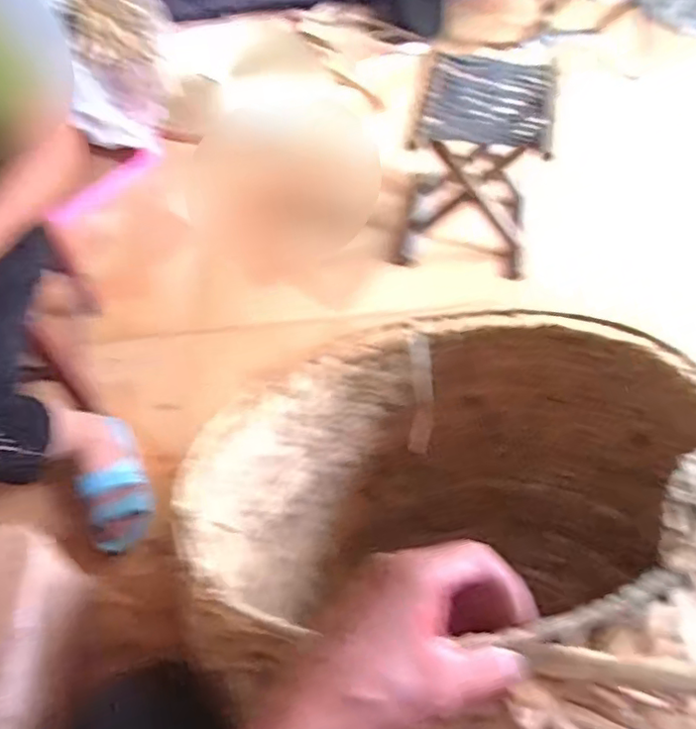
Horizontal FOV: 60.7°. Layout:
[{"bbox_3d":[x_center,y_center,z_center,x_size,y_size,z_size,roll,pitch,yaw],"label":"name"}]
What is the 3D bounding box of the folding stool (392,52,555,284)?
[{"bbox_3d":[0.257,-0.407,1.230,0.281,0.311,0.288,7,57,9],"label":"folding stool"}]

